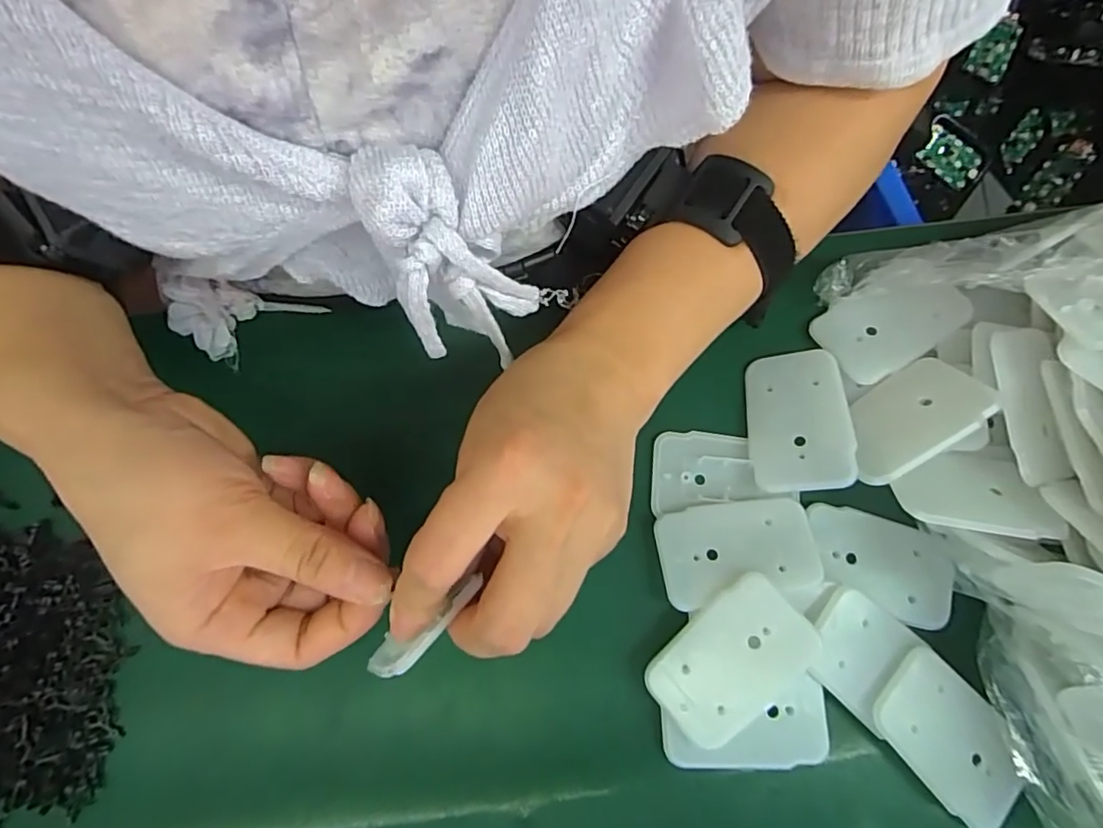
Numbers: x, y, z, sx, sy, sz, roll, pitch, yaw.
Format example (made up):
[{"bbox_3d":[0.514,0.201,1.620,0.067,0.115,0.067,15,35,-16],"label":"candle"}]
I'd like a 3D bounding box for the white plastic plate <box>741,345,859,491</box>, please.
[{"bbox_3d":[0.116,0.002,0.274,0.043,0.004,0.068,-10,63,25],"label":"white plastic plate"}]

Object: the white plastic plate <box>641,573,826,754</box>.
[{"bbox_3d":[0.076,0.104,0.242,0.066,0.007,0.045,-45,76,-2],"label":"white plastic plate"}]

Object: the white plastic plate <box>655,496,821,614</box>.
[{"bbox_3d":[0.082,0.060,0.256,0.067,0.005,0.041,-11,77,-3],"label":"white plastic plate"}]

